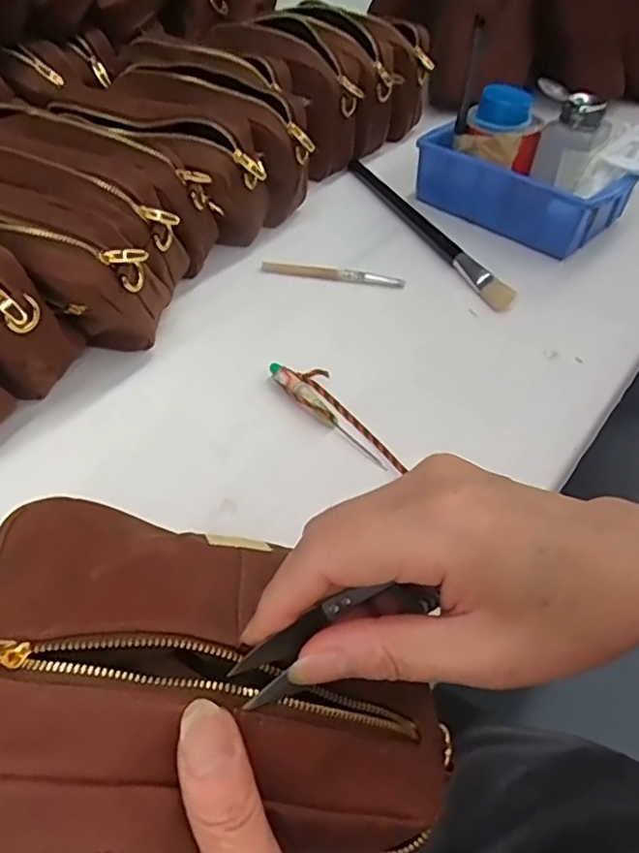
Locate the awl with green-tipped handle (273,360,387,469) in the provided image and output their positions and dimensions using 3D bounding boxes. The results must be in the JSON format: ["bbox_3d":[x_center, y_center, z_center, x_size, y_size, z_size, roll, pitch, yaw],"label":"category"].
[{"bbox_3d":[0.004,-0.009,0.427,0.015,0.013,0.113,-30,55,-27],"label":"awl with green-tipped handle"}]

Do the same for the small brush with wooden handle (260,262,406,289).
[{"bbox_3d":[0.012,-0.140,0.560,0.131,0.010,0.008,8,47,5],"label":"small brush with wooden handle"}]

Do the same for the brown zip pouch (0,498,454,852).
[{"bbox_3d":[-0.036,0.093,0.230,0.180,0.070,0.132,15,41,-21],"label":"brown zip pouch"}]

